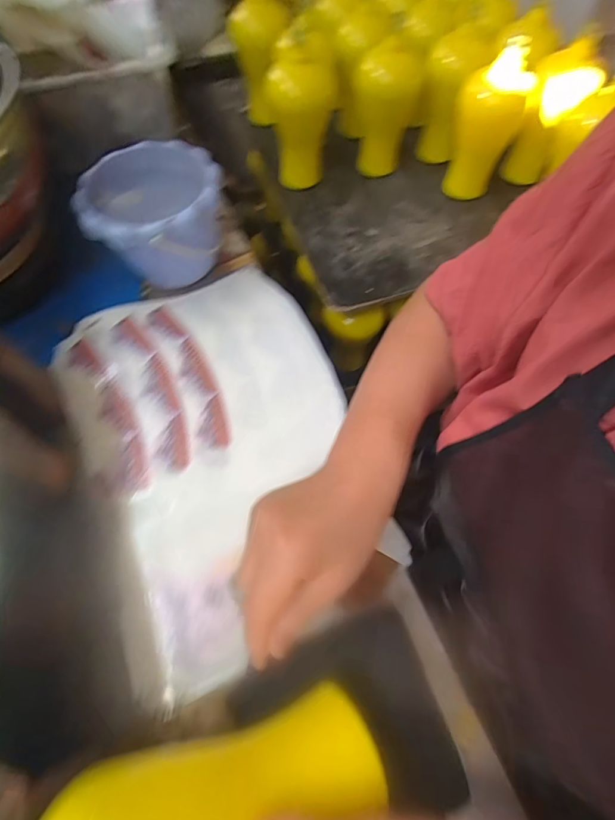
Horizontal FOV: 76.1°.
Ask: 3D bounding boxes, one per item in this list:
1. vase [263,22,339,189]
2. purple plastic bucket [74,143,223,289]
[{"bbox_3d":[-0.008,-0.521,0.682,0.109,0.206,0.145,2,64,1],"label":"vase"},{"bbox_3d":[-0.179,-0.225,0.483,0.153,0.115,0.138,-6,62,-5],"label":"purple plastic bucket"}]

